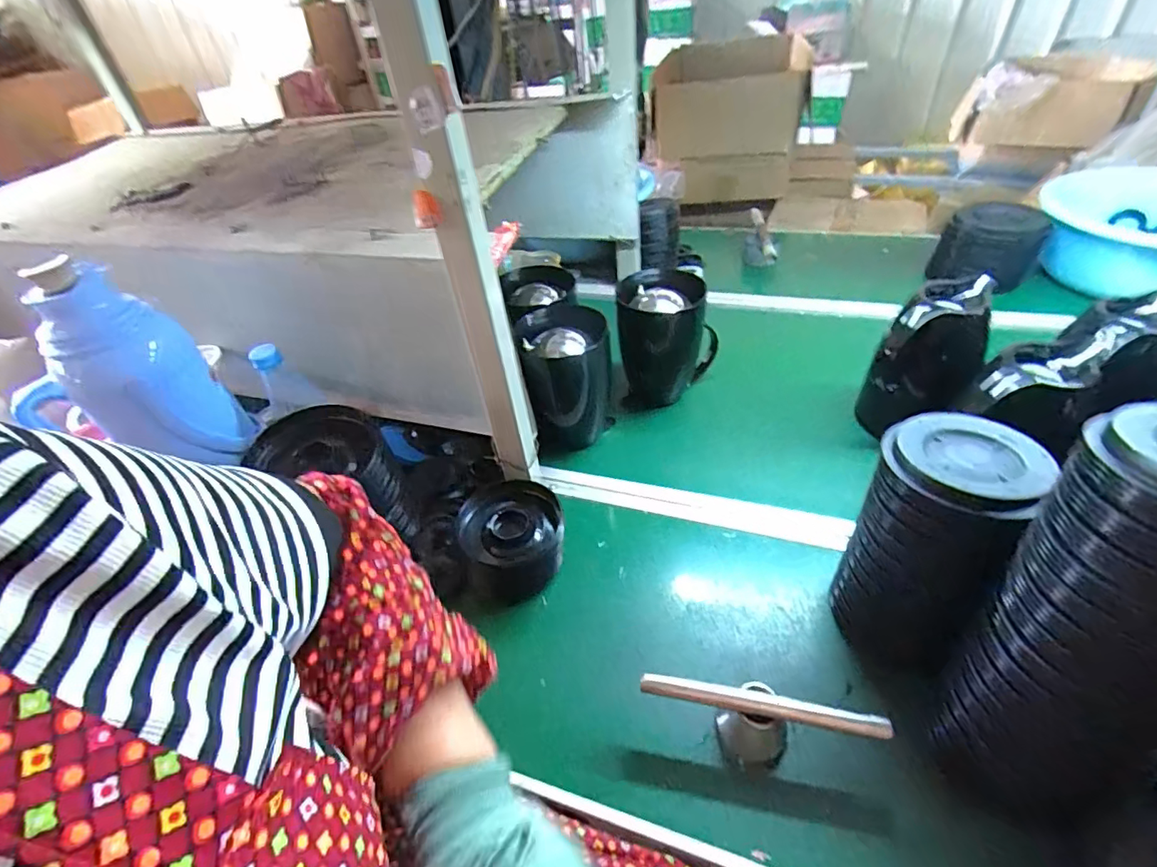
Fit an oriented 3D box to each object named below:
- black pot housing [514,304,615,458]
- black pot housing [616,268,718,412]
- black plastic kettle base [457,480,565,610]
[{"bbox_3d":[-0.012,-0.073,0.752,0.120,0.181,0.125,-12,42,-6],"label":"black pot housing"},{"bbox_3d":[0.144,-0.144,0.834,0.150,0.210,0.120,7,43,15],"label":"black pot housing"},{"bbox_3d":[-0.079,0.126,0.625,0.122,0.080,0.126,-4,41,4],"label":"black plastic kettle base"}]

